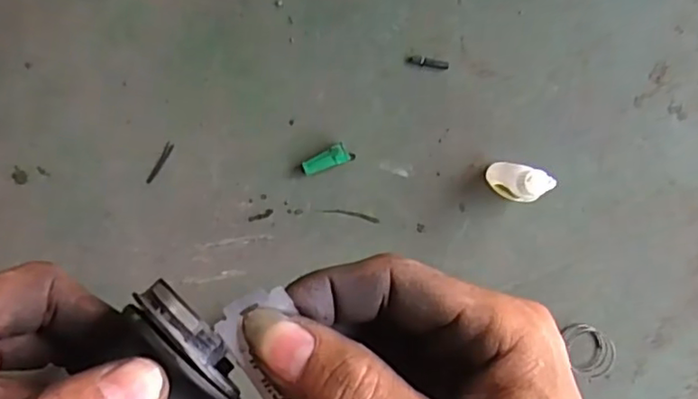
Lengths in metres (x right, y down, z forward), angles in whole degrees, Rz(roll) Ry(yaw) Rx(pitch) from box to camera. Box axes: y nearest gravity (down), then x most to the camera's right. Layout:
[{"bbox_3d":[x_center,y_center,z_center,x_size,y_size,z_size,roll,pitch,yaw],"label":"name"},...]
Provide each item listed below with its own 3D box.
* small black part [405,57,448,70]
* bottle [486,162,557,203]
[{"bbox_3d":[0.056,-0.097,0.431,0.030,0.004,0.006,9,92,-4],"label":"small black part"},{"bbox_3d":[0.110,-0.011,0.402,0.022,0.081,0.022,0,92,-4],"label":"bottle"}]

